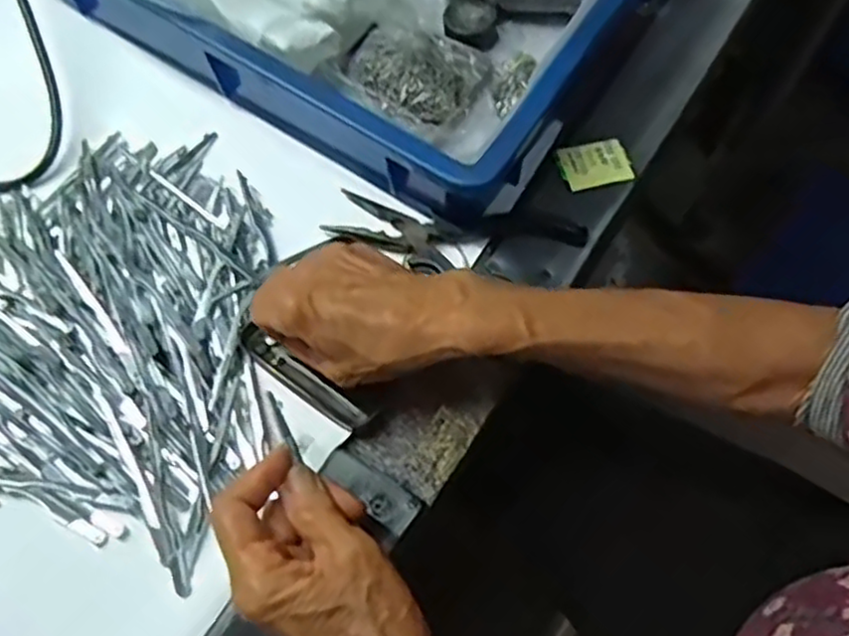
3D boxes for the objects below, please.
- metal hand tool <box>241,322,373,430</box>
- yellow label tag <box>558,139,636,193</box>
[{"bbox_3d":[-0.070,0.033,0.405,0.091,0.007,0.016,33,69,16],"label":"metal hand tool"},{"bbox_3d":[0.112,-0.101,0.464,0.045,0.004,0.034,-11,63,-2],"label":"yellow label tag"}]

